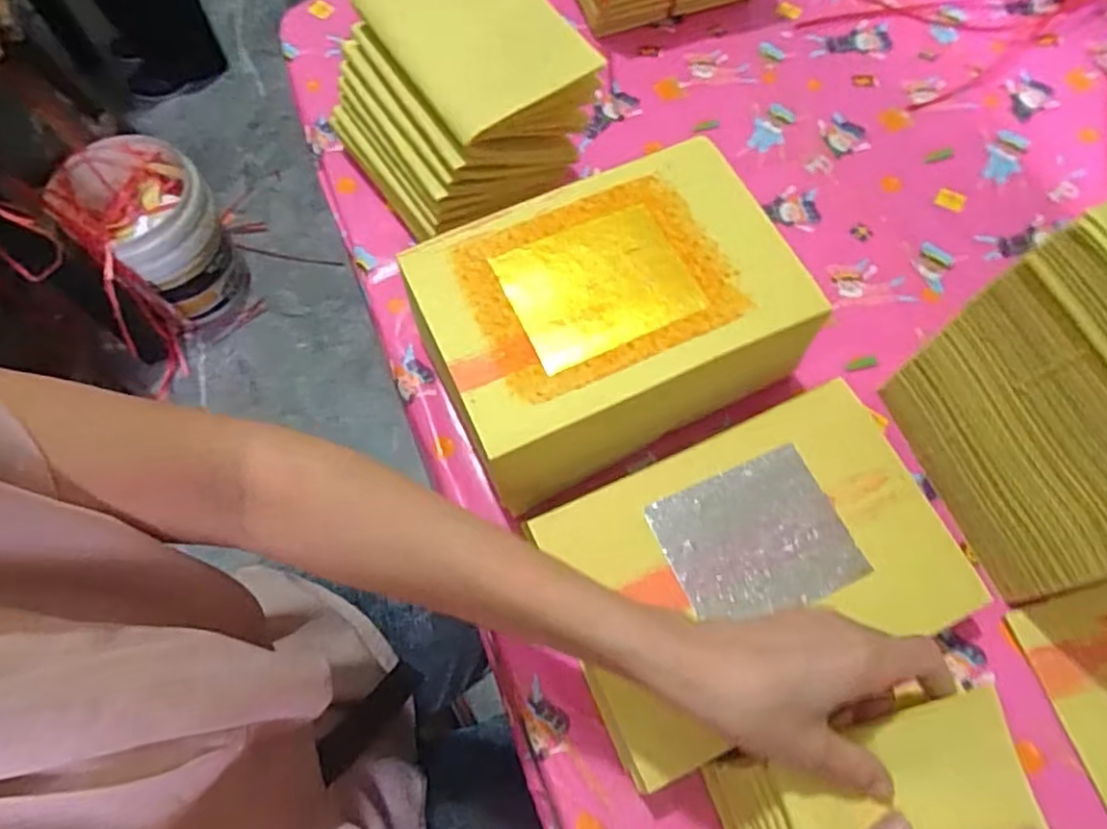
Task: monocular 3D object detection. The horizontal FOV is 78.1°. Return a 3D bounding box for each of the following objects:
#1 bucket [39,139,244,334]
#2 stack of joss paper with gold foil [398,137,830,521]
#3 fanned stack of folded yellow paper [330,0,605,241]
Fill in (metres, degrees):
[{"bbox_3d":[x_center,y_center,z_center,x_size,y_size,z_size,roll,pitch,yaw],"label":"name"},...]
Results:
[{"bbox_3d":[-0.760,-0.342,1.342,0.239,0.277,0.255,-34,71,-13],"label":"bucket"},{"bbox_3d":[0.037,-0.059,0.461,0.226,0.095,0.170,-25,70,-10],"label":"stack of joss paper with gold foil"},{"bbox_3d":[-0.069,-0.232,0.503,0.148,0.116,0.176,-34,71,-13],"label":"fanned stack of folded yellow paper"}]

